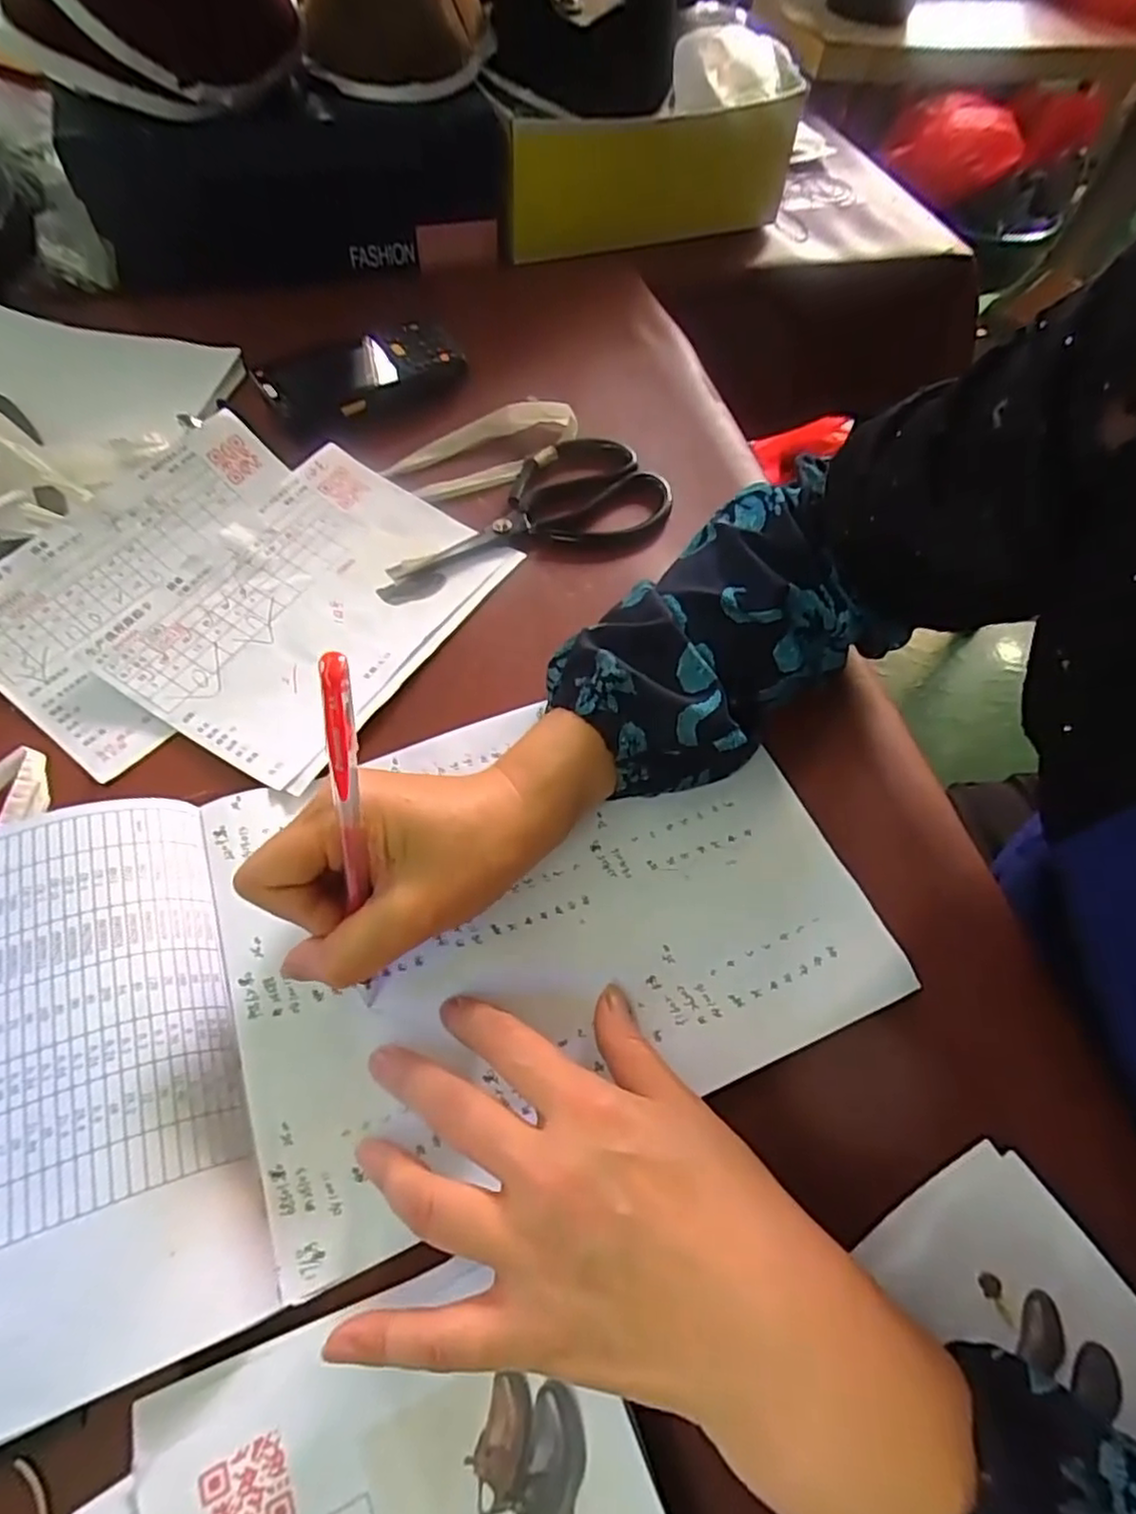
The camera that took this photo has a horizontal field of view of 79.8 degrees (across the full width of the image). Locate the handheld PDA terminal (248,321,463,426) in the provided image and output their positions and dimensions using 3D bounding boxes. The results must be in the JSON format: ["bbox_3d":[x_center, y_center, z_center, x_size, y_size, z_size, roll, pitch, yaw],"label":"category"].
[{"bbox_3d":[-0.150,-0.276,0.492,0.136,0.025,0.067,-31,67,-20],"label":"handheld PDA terminal"}]

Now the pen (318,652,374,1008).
[{"bbox_3d":[-0.081,0.039,0.260,0.009,0.166,0.013,5,32,-2],"label":"pen"}]

